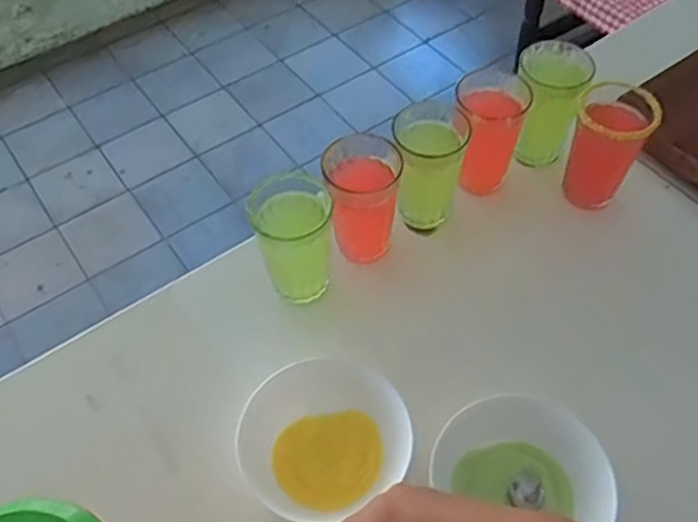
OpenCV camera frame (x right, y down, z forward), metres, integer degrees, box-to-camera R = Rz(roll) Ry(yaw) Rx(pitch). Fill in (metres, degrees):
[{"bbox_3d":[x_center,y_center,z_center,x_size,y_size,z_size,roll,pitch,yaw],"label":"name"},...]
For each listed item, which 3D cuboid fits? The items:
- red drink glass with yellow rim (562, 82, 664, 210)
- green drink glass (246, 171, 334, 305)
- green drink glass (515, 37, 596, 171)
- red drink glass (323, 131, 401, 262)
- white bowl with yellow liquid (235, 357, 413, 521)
[{"bbox_3d":[0.279,-0.119,0.754,0.073,0.142,0.085,14,57,11],"label":"red drink glass with yellow rim"},{"bbox_3d":[-0.054,-0.021,0.682,0.075,0.108,0.074,-6,55,-3],"label":"green drink glass"},{"bbox_3d":[0.229,-0.181,0.799,0.076,0.132,0.093,20,58,15],"label":"green drink glass"},{"bbox_3d":[0.013,-0.062,0.708,0.074,0.113,0.081,4,55,4],"label":"red drink glass"},{"bbox_3d":[-0.025,0.156,0.609,0.139,0.052,0.140,-1,55,1],"label":"white bowl with yellow liquid"}]

